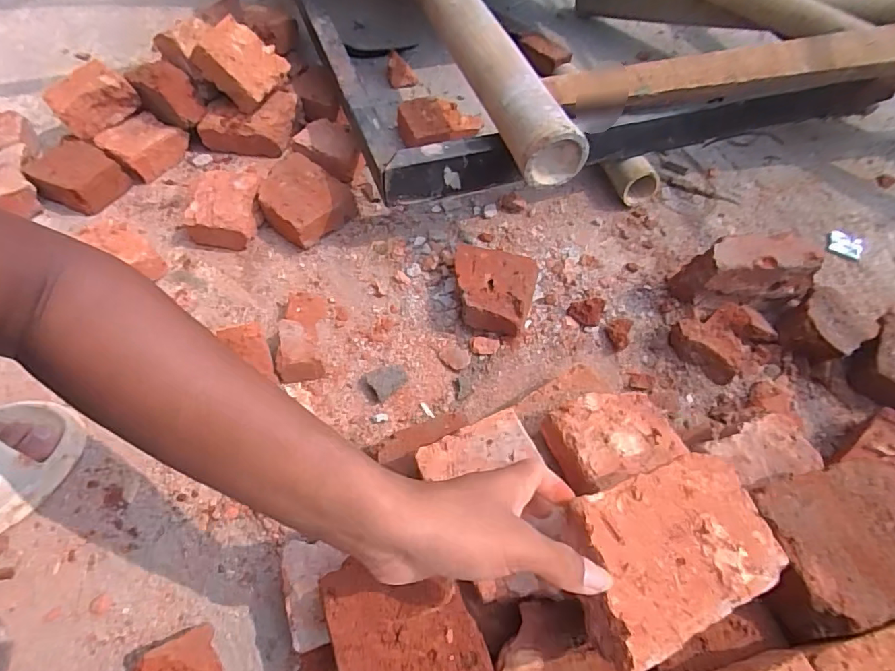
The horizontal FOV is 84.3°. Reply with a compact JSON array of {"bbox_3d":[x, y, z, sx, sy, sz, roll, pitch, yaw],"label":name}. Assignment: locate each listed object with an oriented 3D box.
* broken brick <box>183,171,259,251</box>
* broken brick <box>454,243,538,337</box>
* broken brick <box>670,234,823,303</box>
[{"bbox_3d":[-0.314,-0.175,0.697,0.096,0.056,0.112,3,56,0],"label":"broken brick"},{"bbox_3d":[0.053,-0.058,0.634,0.108,0.059,0.113,13,57,7],"label":"broken brick"},{"bbox_3d":[0.378,-0.075,0.634,0.156,0.104,0.053,-2,56,-3],"label":"broken brick"}]

